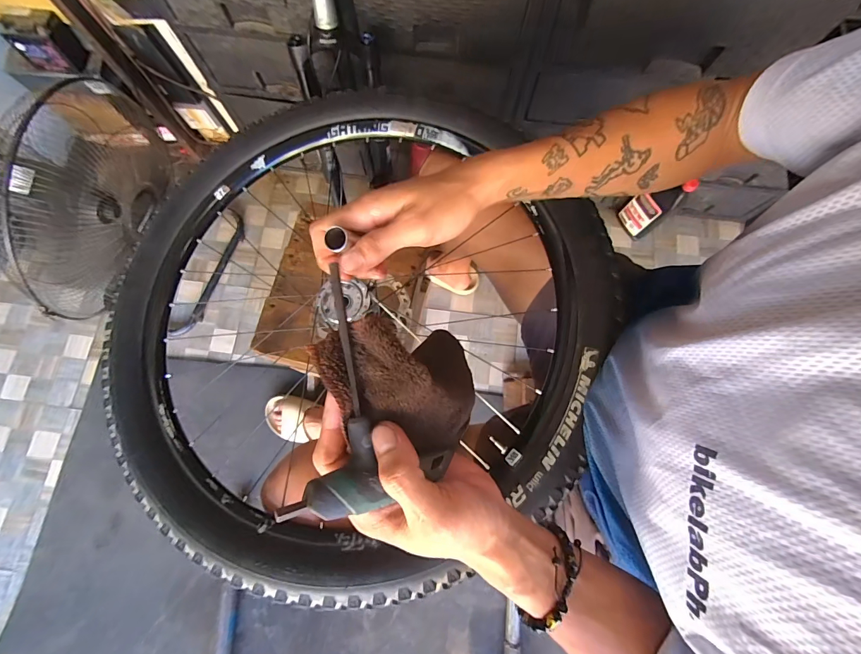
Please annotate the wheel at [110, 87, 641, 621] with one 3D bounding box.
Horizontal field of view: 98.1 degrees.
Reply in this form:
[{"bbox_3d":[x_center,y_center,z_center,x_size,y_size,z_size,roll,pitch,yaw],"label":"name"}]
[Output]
[{"bbox_3d":[-0.124,-0.018,0.489,0.655,0.117,0.661,0,75,0],"label":"wheel"}]

